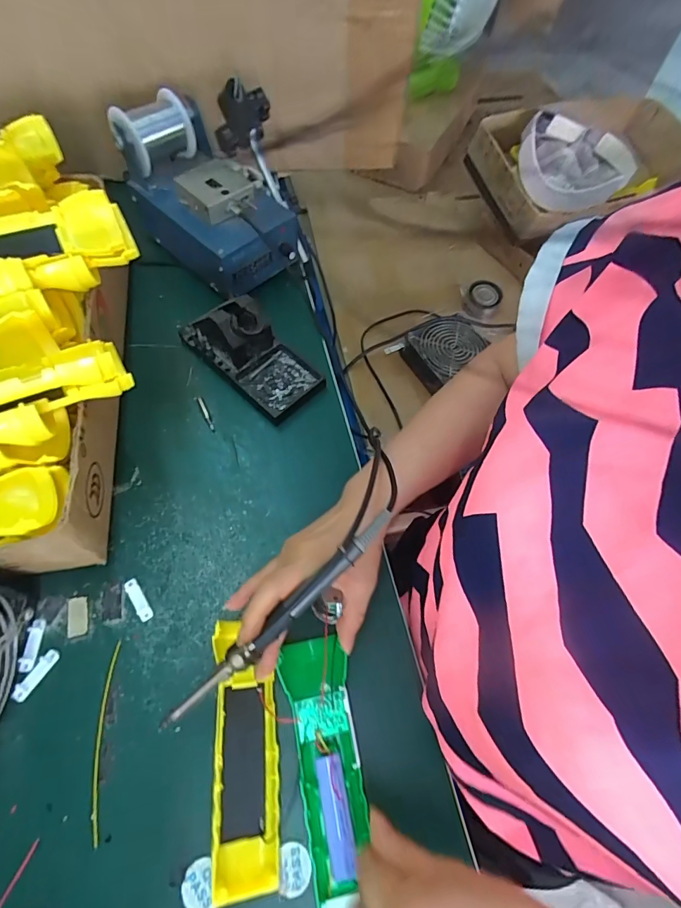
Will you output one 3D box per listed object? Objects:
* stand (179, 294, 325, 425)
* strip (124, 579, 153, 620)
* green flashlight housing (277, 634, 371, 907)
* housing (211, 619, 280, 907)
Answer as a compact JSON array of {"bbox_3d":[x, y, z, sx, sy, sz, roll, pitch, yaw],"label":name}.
[{"bbox_3d":[-0.094,-0.114,0.454,0.150,0.069,0.071,41,68,17],"label":"stand"},{"bbox_3d":[-0.169,0.121,0.365,0.011,0.004,0.037,-30,68,-17],"label":"strip"},{"bbox_3d":[-0.011,0.215,0.307,0.048,0.029,0.160,-7,59,-6],"label":"green flashlight housing"},{"bbox_3d":[-0.068,0.206,0.314,0.044,0.025,0.162,-7,64,-6],"label":"housing"}]

